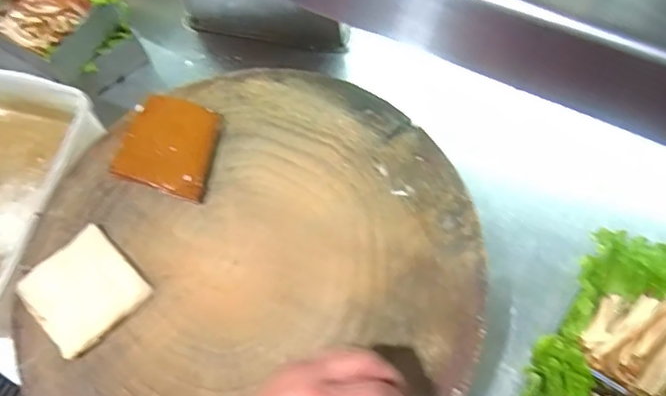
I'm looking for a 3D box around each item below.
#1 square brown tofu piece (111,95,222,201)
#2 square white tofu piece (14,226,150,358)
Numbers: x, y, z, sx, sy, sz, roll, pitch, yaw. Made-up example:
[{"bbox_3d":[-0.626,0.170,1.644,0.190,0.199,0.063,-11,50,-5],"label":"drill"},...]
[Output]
[{"bbox_3d":[-0.172,-0.056,0.653,0.092,0.026,0.099,13,68,11],"label":"square brown tofu piece"},{"bbox_3d":[-0.247,0.090,0.601,0.098,0.014,0.097,41,76,20],"label":"square white tofu piece"}]

